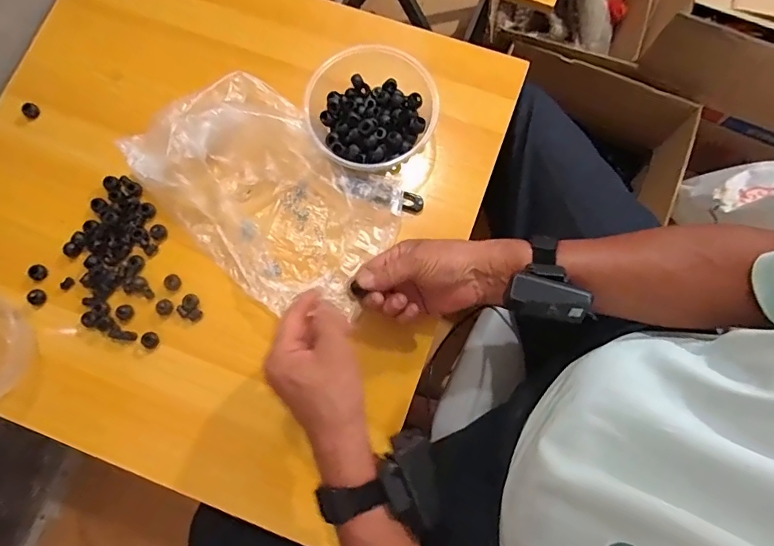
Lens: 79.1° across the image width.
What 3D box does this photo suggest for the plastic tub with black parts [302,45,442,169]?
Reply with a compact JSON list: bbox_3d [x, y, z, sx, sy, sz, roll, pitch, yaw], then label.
[{"bbox_3d":[-0.023,-0.189,0.538,0.147,0.052,0.144,-35,80,-6],"label":"plastic tub with black parts"}]

